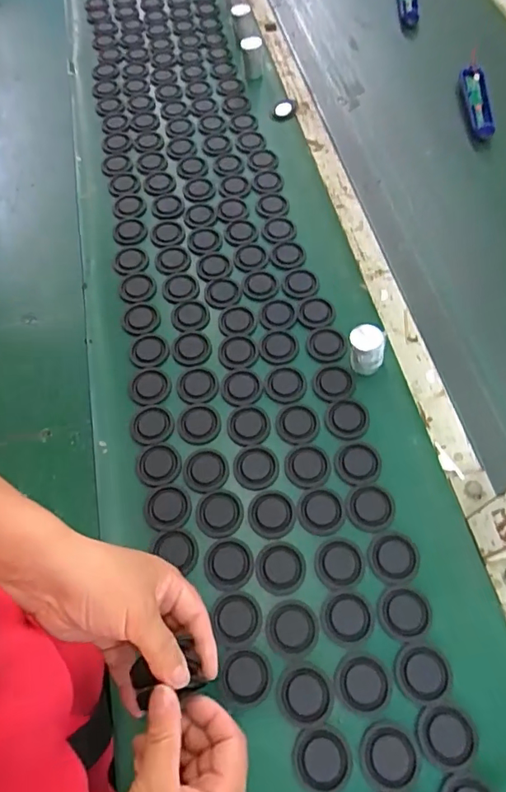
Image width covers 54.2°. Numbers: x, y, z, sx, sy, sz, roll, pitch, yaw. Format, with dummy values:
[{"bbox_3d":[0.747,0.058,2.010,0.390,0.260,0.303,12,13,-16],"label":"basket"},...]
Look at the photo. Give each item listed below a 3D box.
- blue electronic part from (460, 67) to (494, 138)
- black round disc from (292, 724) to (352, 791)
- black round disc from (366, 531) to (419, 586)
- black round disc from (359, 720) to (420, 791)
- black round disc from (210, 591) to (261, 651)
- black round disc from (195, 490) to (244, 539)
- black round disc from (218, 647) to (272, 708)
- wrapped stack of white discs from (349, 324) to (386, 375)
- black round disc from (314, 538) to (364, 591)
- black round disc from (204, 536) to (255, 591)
[{"bbox_3d":[0.352,-0.469,0.782,0.035,0.020,0.162,3,62,4],"label":"blue electronic part"},{"bbox_3d":[0.055,0.288,0.392,0.045,0.004,0.045,-1,62,2],"label":"black round disc"},{"bbox_3d":[0.132,0.150,0.461,0.046,0.004,0.047,-1,62,2],"label":"black round disc"},{"bbox_3d":[0.108,0.285,0.391,0.044,0.004,0.045,-1,62,2],"label":"black round disc"},{"bbox_3d":[-0.014,0.199,0.443,0.044,0.005,0.046,-1,62,2],"label":"black round disc"},{"bbox_3d":[-0.033,0.116,0.488,0.046,0.004,0.045,-1,62,2],"label":"black round disc"},{"bbox_3d":[-0.006,0.238,0.421,0.043,0.004,0.043,-1,62,2],"label":"black round disc"},{"bbox_3d":[0.123,-0.048,0.540,0.037,0.050,0.034,11,63,8],"label":"wrapped stack of white discs"},{"bbox_3d":[0.080,0.156,0.462,0.045,0.004,0.045,-1,62,2],"label":"black round disc"},{"bbox_3d":[-0.022,0.158,0.466,0.045,0.004,0.046,-1,62,2],"label":"black round disc"}]

